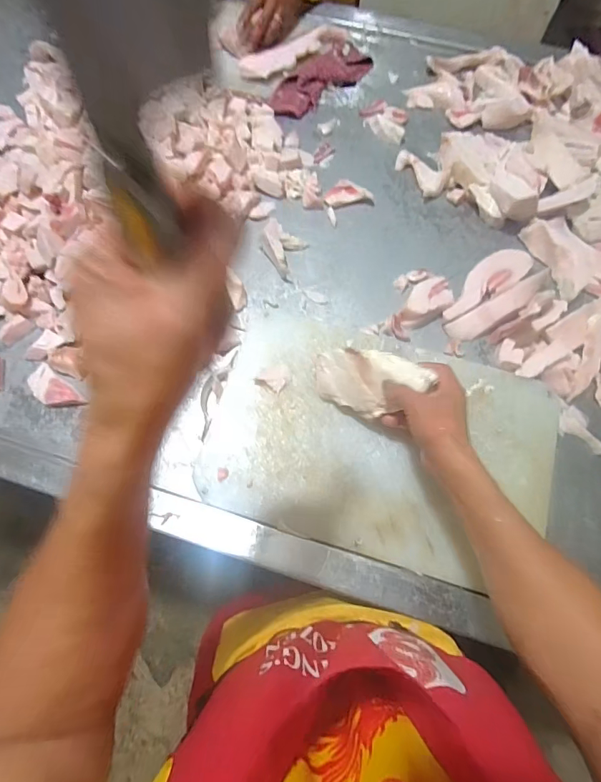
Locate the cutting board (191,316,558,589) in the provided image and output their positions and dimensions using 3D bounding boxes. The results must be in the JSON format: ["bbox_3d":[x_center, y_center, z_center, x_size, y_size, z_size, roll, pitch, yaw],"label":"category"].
[{"bbox_3d":[0.109,0.063,0.583,0.448,0.015,0.294,16,72,5],"label":"cutting board"}]

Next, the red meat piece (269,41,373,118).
[{"bbox_3d":[0.040,-0.583,0.806,0.085,0.039,0.231,41,75,13],"label":"red meat piece"}]

